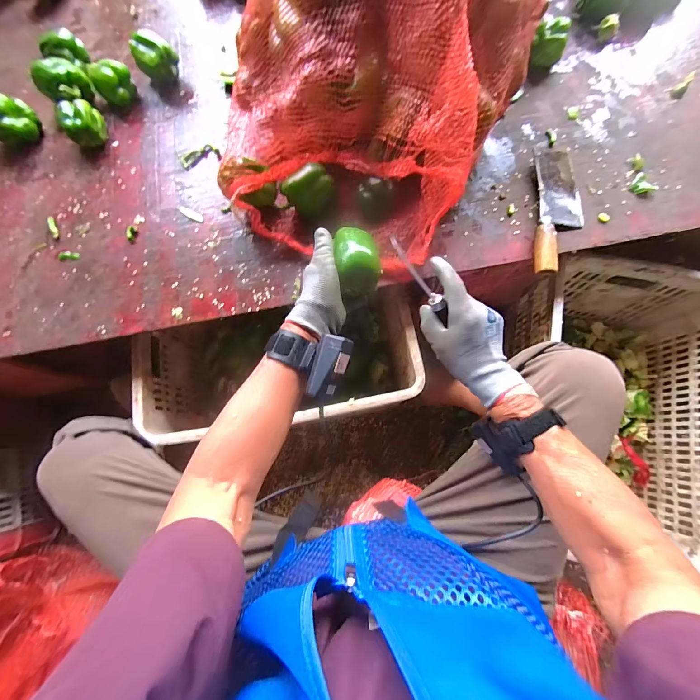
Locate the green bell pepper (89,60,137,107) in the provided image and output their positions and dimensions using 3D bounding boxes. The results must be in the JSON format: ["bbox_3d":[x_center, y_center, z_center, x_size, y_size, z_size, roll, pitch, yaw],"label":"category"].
[{"bbox_3d":[-0.458,-0.519,0.654,0.069,0.058,0.059,-36,78,-7],"label":"green bell pepper"}]

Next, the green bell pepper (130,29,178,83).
[{"bbox_3d":[-0.374,-0.567,0.656,0.067,0.073,0.061,0,76,2],"label":"green bell pepper"}]

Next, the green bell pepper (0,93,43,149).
[{"bbox_3d":[-0.641,-0.434,0.634,0.079,0.070,0.083,0,76,2],"label":"green bell pepper"}]

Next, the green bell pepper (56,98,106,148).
[{"bbox_3d":[-0.506,-0.428,0.638,0.072,0.057,0.081,-42,79,-8],"label":"green bell pepper"}]

